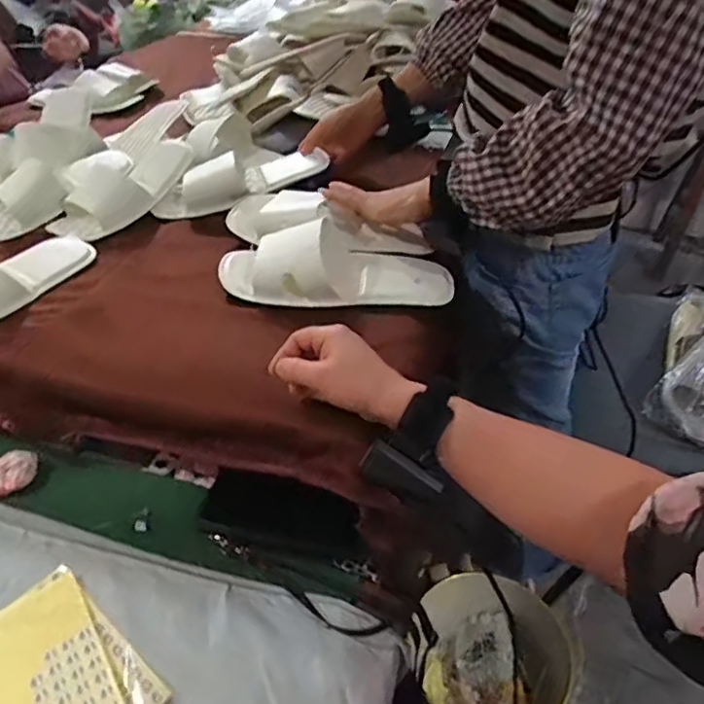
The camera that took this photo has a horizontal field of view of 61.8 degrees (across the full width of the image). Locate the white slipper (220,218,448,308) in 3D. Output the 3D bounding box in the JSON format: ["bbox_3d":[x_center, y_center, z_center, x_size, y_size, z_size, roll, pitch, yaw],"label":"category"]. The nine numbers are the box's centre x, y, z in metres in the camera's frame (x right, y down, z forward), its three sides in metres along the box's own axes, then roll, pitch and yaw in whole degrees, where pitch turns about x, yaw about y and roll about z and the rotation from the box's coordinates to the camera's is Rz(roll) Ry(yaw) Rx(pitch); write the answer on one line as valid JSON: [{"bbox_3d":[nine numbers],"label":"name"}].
[{"bbox_3d":[-0.019,-0.111,0.691,0.267,0.061,0.105,1,41,3],"label":"white slipper"}]

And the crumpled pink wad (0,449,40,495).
[{"bbox_3d":[-0.359,0.128,0.622,0.051,0.019,0.044,-16,43,-16],"label":"crumpled pink wad"}]

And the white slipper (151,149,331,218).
[{"bbox_3d":[-0.166,-0.259,0.868,0.256,0.055,0.102,-17,43,-17],"label":"white slipper"}]

